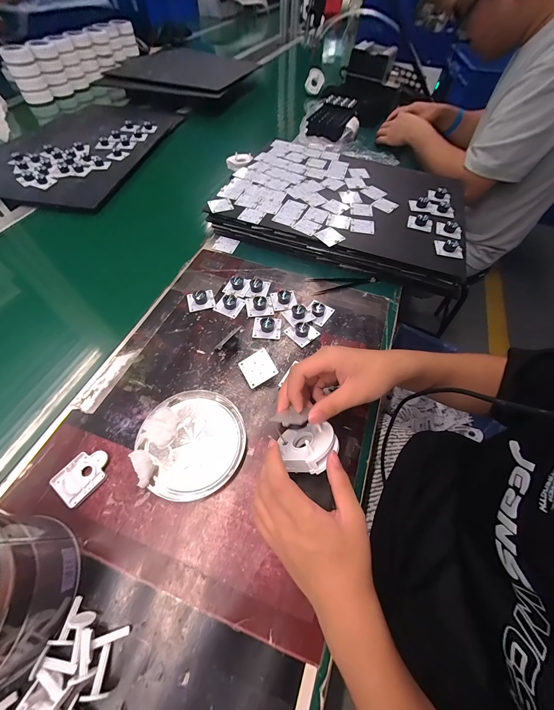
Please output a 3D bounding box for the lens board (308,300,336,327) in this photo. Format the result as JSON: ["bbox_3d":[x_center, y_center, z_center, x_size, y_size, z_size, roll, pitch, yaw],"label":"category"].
[{"bbox_3d":[0.070,-0.072,0.454,0.037,0.013,0.043,33,63,15],"label":"lens board"}]

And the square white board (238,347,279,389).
[{"bbox_3d":[-0.027,0.018,0.381,0.044,0.004,0.042,-31,76,4],"label":"square white board"}]

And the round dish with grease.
[{"bbox_3d":[-0.105,0.102,0.334,0.126,0.021,0.125,2,60,-3],"label":"round dish with grease"}]

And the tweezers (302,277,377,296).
[{"bbox_3d":[0.119,-0.135,0.500,0.126,0.005,0.040,-12,61,-11],"label":"tweezers"}]

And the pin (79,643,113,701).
[{"bbox_3d":[-0.150,0.270,0.234,0.017,0.018,0.032,-2,45,-4],"label":"pin"}]

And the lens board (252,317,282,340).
[{"bbox_3d":[-0.015,-0.048,0.433,0.044,0.016,0.044,5,59,0],"label":"lens board"}]

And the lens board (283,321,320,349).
[{"bbox_3d":[0.041,-0.038,0.430,0.042,0.013,0.042,-36,68,-21],"label":"lens board"}]

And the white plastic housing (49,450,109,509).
[{"bbox_3d":[-0.222,0.138,0.314,0.045,0.007,0.056,32,63,15],"label":"white plastic housing"}]

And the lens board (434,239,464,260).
[{"bbox_3d":[0.310,-0.193,0.487,0.044,0.015,0.038,12,58,5],"label":"lens board"}]

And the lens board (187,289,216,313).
[{"bbox_3d":[-0.129,-0.095,0.458,0.043,0.018,0.040,-13,61,-11],"label":"lens board"}]

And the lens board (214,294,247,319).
[{"bbox_3d":[-0.079,-0.088,0.455,0.041,0.017,0.042,23,61,10],"label":"lens board"}]

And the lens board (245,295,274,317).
[{"bbox_3d":[-0.029,-0.086,0.455,0.043,0.018,0.040,-8,60,-8],"label":"lens board"}]

